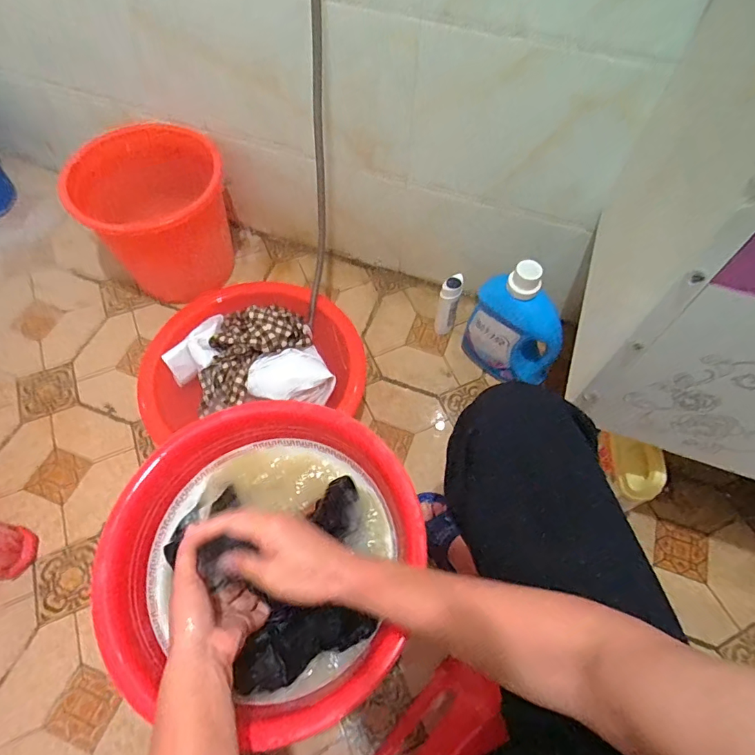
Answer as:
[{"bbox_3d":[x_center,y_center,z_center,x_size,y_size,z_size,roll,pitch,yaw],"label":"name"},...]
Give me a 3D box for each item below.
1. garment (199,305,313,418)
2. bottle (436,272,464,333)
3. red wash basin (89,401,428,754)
[{"bbox_3d":[-0.277,-0.059,0.950,0.172,0.070,0.283,37,66,17],"label":"garment"},{"bbox_3d":[0.161,-0.163,1.064,0.044,0.165,0.050,12,61,5],"label":"bottle"},{"bbox_3d":[-0.126,0.202,0.562,0.321,0.101,0.329,15,62,6],"label":"red wash basin"}]

